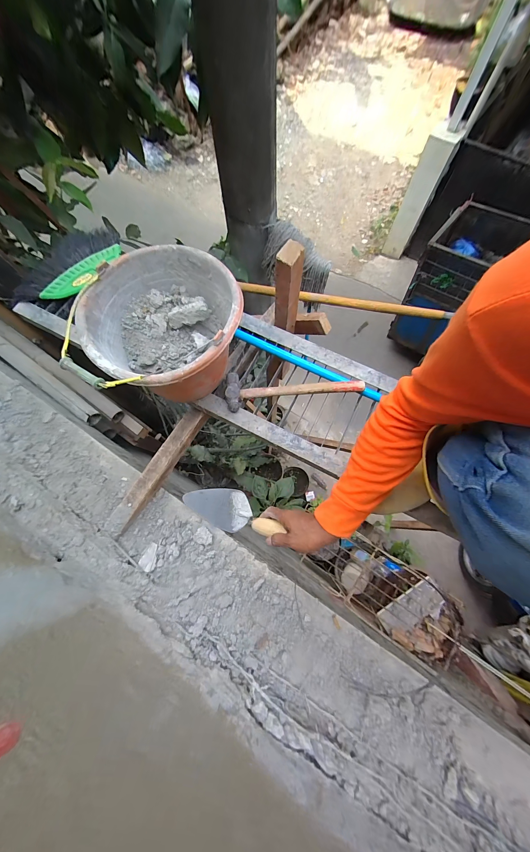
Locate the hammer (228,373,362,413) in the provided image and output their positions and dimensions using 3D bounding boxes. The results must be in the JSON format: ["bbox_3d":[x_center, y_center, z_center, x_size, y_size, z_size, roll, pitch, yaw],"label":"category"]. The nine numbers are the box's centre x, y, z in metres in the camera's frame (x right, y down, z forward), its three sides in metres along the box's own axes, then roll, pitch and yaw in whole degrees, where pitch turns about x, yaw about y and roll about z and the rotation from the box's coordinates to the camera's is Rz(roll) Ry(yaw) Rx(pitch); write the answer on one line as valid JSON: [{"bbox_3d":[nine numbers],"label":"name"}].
[{"bbox_3d":[0.062,-0.092,0.613,0.297,0.031,0.081,-8,71,-2],"label":"hammer"}]

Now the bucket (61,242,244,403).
[{"bbox_3d":[-0.176,-0.177,0.526,0.256,0.153,0.275,0,71,0],"label":"bucket"}]

